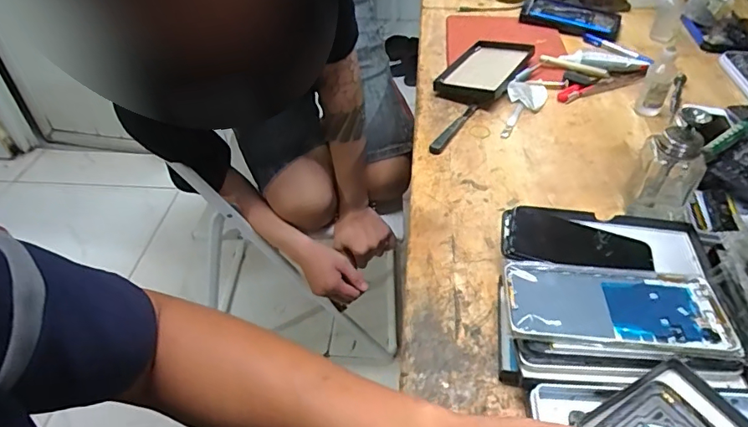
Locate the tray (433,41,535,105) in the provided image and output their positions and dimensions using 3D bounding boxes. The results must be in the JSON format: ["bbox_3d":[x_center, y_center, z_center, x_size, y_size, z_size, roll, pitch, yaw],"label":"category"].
[{"bbox_3d":[0.171,-0.224,0.784,0.104,0.028,0.178,24,49,26],"label":"tray"}]

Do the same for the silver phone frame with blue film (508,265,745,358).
[{"bbox_3d":[0.198,0.076,0.415,0.170,0.012,0.081,4,44,9],"label":"silver phone frame with blue film"}]

